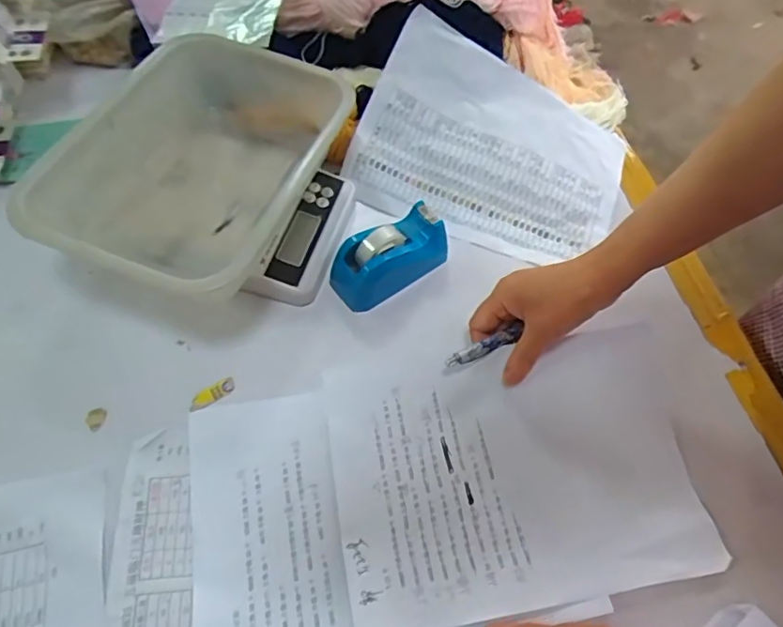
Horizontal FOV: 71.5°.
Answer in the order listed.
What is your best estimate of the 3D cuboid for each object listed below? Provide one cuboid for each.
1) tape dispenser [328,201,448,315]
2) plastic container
[{"bbox_3d":[-0.002,-0.058,0.520,0.108,0.062,0.050,-33,67,-21],"label":"tape dispenser"},{"bbox_3d":[-0.179,-0.135,0.504,0.199,0.075,0.278,22,60,9],"label":"plastic container"}]

